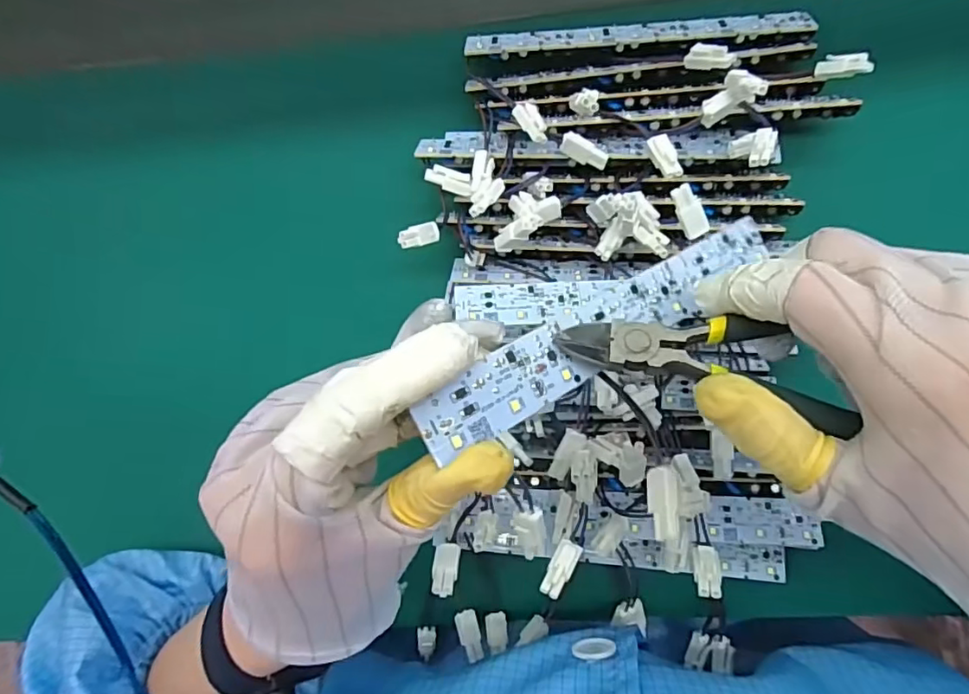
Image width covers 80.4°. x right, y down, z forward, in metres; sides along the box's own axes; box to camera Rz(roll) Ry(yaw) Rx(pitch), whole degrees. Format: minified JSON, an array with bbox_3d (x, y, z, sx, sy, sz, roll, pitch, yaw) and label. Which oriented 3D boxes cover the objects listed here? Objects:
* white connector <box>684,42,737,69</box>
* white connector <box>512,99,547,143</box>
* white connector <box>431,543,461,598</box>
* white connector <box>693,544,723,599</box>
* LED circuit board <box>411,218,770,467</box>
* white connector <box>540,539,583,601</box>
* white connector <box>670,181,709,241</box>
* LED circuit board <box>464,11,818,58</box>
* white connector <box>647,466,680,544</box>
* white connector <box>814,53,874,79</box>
[{"bbox_3d":[0.116,-0.149,0.295,0.027,0.009,0.009,25,88,38],"label":"white connector"},{"bbox_3d":[0.025,-0.117,0.299,0.013,0.004,0.025,-27,71,3],"label":"white connector"},{"bbox_3d":[-0.016,0.094,0.244,0.011,0.024,0.005,-6,123,5],"label":"white connector"},{"bbox_3d":[0.091,0.090,0.233,0.009,0.023,0.007,10,128,6],"label":"white connector"},{"bbox_3d":[0.054,-0.011,0.216,0.186,0.004,0.024,-28,91,-31],"label":"LED circuit board"},{"bbox_3d":[0.033,0.098,0.253,0.011,0.004,0.025,30,65,7],"label":"white connector"},{"bbox_3d":[0.094,-0.063,0.263,0.012,0.004,0.025,-30,109,3],"label":"white connector"},{"bbox_3d":[0.084,-0.177,0.325,0.188,0.006,0.018,-1,65,6],"label":"LED circuit board"},{"bbox_3d":[0.066,0.058,0.210,0.010,0.009,0.027,0,69,6],"label":"white connector"},{"bbox_3d":[0.184,-0.144,0.294,0.027,0.010,0.008,20,87,45],"label":"white connector"}]

